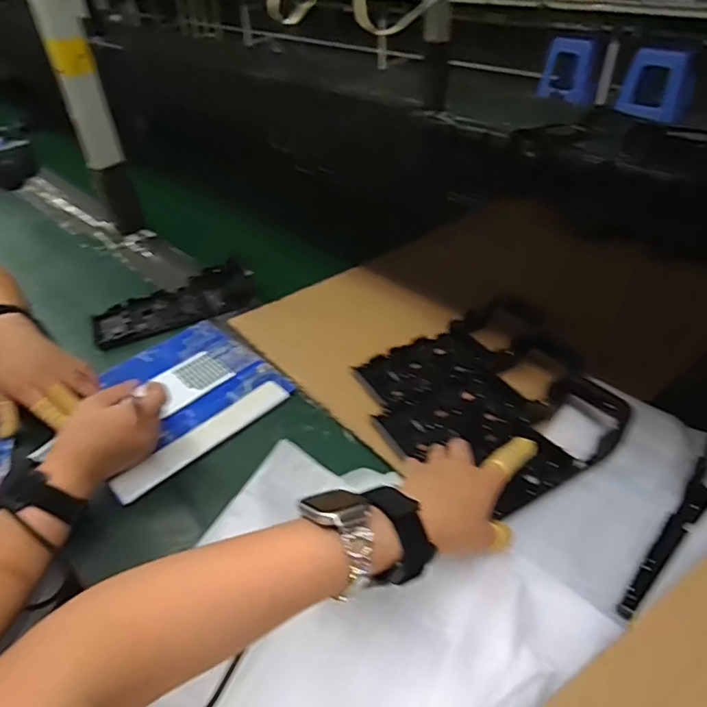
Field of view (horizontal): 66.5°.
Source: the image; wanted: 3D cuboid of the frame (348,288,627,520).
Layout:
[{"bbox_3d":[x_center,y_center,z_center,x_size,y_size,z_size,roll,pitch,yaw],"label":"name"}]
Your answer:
[{"bbox_3d":[0.151,0.032,0.559,0.254,0.042,0.234,-22,42,-23],"label":"frame"}]

